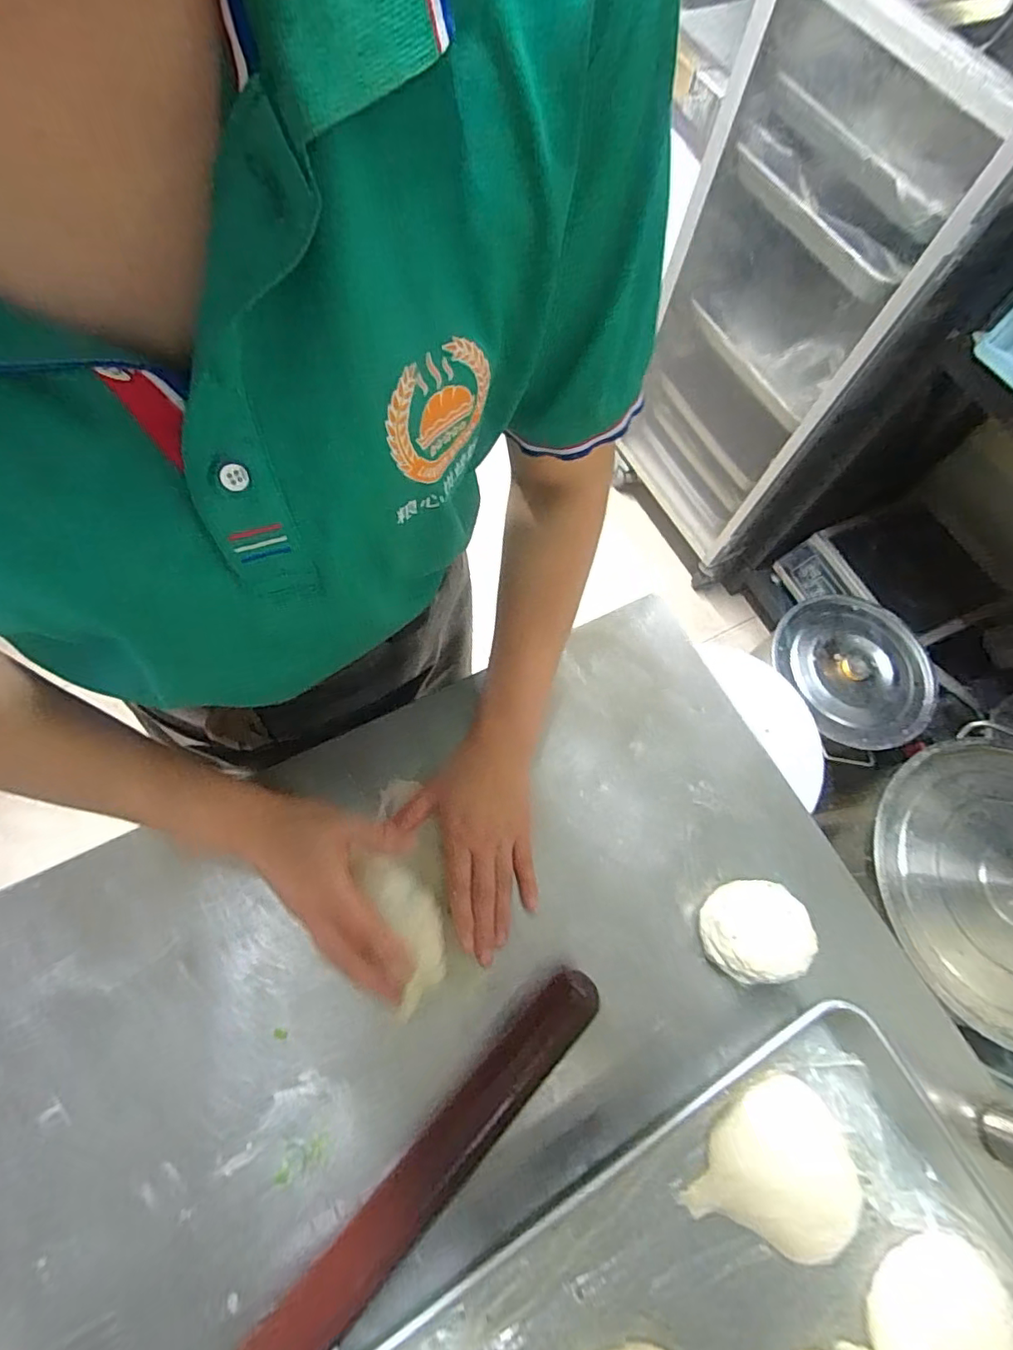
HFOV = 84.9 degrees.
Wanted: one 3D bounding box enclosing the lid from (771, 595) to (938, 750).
[{"bbox_3d":[0.691,-0.016,1.088,0.289,0.053,0.309,1,69,-3],"label":"lid"}]

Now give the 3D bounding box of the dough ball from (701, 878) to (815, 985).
[{"bbox_3d":[0.195,0.202,0.439,0.073,0.049,0.070,1,69,-3],"label":"dough ball"}]

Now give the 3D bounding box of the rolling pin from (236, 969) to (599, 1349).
[{"bbox_3d":[-0.052,0.341,0.377,0.043,0.030,0.317,44,72,12],"label":"rolling pin"}]

